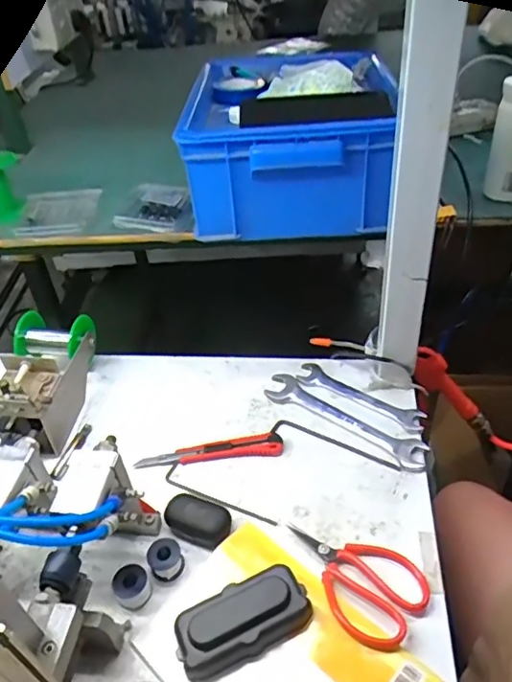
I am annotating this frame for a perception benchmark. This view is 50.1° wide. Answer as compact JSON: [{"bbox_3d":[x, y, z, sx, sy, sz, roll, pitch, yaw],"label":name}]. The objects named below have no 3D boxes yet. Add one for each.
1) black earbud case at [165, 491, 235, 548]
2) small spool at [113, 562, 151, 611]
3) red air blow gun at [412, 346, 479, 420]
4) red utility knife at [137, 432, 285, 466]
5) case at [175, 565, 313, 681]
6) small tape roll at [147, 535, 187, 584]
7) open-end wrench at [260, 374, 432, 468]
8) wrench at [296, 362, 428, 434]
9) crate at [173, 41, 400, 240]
[{"bbox_3d":[-0.056,0.169,0.517,0.063,0.027,0.032,14,44,21],"label":"black earbud case"},{"bbox_3d":[-0.109,0.211,0.476,0.036,0.022,0.029,26,49,31],"label":"small spool"},{"bbox_3d":[0.243,0.057,0.720,0.057,0.137,0.020,-26,26,38],"label":"red air blow gun"},{"bbox_3d":[-0.048,0.117,0.589,0.152,0.010,0.027,-5,40,1],"label":"red utility knife"},{"bbox_3d":[-0.010,0.225,0.442,0.107,0.033,0.051,-21,43,-18],"label":"case"},{"bbox_3d":[-0.080,0.195,0.489,0.029,0.024,0.028,-20,42,-16],"label":"small tape roll"},{"bbox_3d":[0.095,0.086,0.611,0.195,0.006,0.040,26,49,31],"label":"open-end wrench"},{"bbox_3d":[0.118,0.064,0.633,0.158,0.010,0.030,24,49,31],"label":"wrench"},{"bbox_3d":[0.039,-0.265,0.707,0.241,0.126,0.310,3,41,10],"label":"crate"}]

